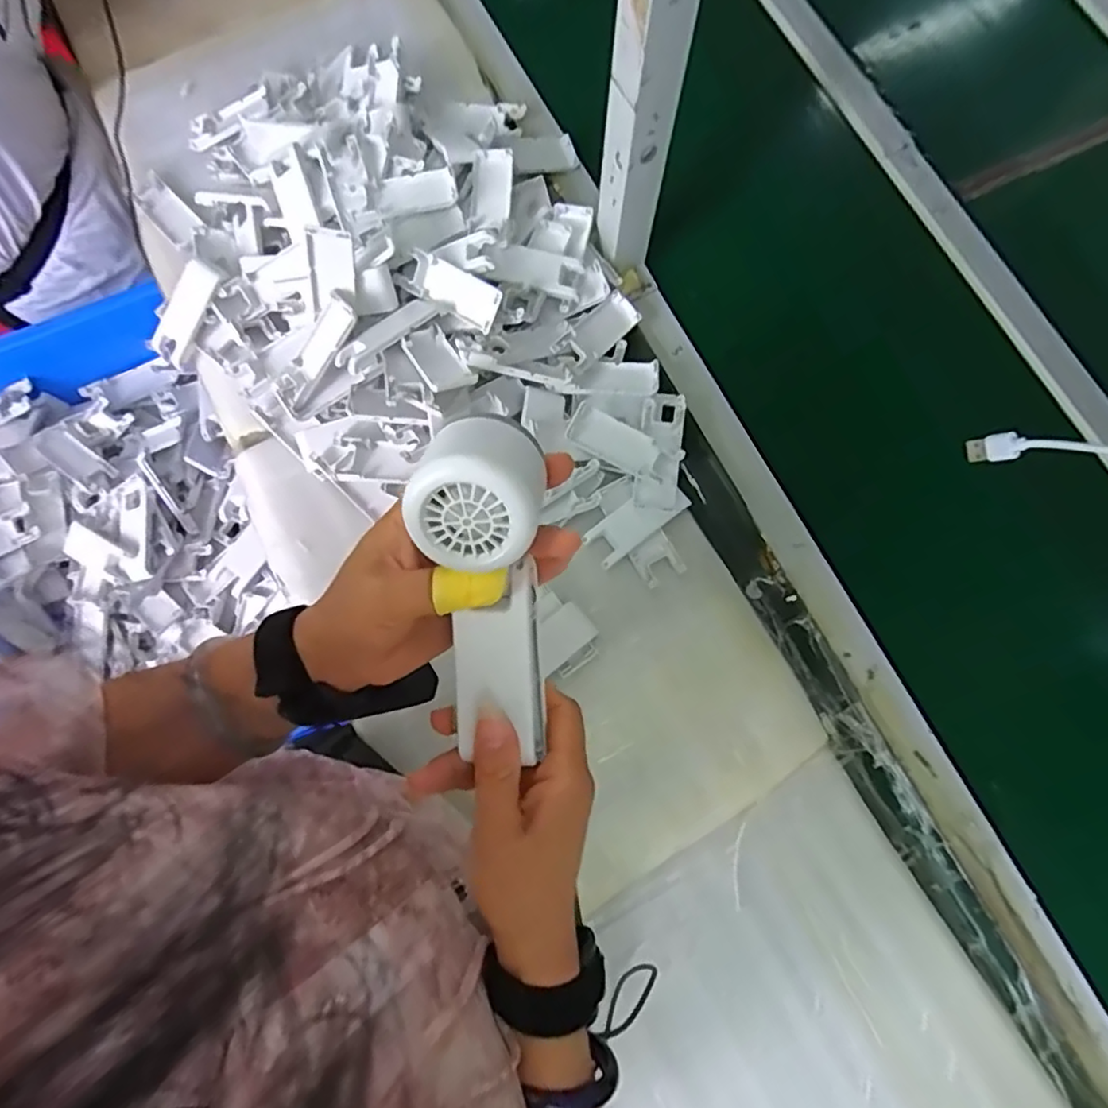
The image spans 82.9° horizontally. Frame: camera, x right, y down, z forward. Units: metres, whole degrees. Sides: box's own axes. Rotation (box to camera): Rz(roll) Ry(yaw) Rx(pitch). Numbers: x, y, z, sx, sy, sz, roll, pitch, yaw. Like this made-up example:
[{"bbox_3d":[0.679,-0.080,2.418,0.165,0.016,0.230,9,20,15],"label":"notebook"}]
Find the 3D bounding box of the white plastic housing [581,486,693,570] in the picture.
[{"bbox_3d":[0.076,-0.031,0.576,0.097,0.015,0.038,-37,80,-8],"label":"white plastic housing"}]

